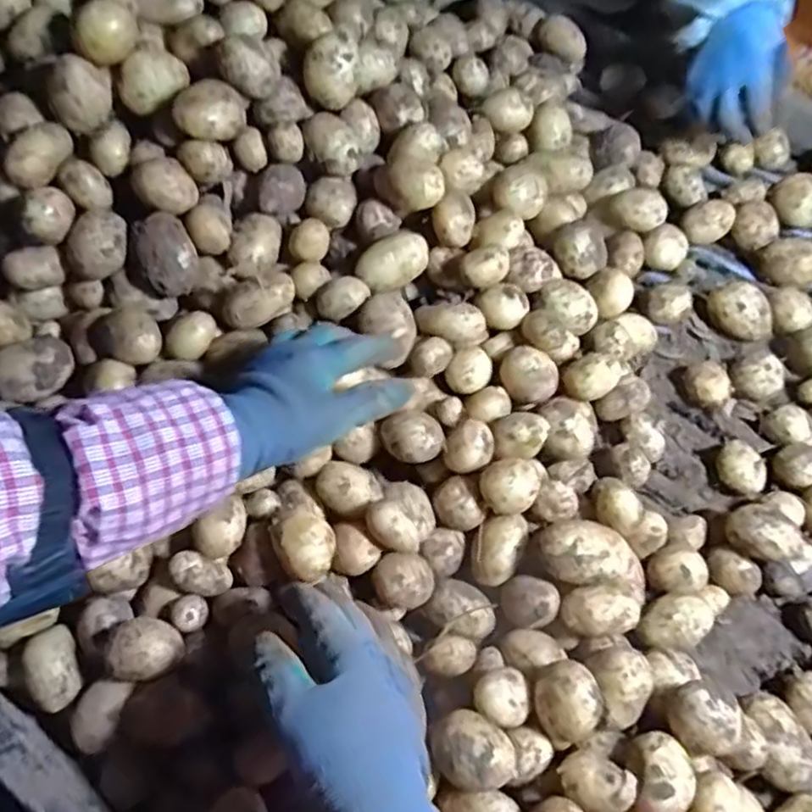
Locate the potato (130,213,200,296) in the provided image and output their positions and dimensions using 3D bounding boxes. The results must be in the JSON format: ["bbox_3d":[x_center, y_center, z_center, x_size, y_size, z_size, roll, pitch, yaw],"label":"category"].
[{"bbox_3d":[-0.209,-0.133,0.593,0.047,0.041,0.062,-26,64,-13],"label":"potato"}]

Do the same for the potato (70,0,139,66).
[{"bbox_3d":[-0.253,-0.316,0.570,0.052,0.042,0.035,-30,63,-16],"label":"potato"}]

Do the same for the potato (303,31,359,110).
[{"bbox_3d":[-0.066,-0.302,0.607,0.045,0.045,0.047,1,59,1],"label":"potato"}]

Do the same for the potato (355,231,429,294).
[{"bbox_3d":[-0.012,-0.130,0.613,0.065,0.032,0.043,-27,104,2],"label":"potato"}]

